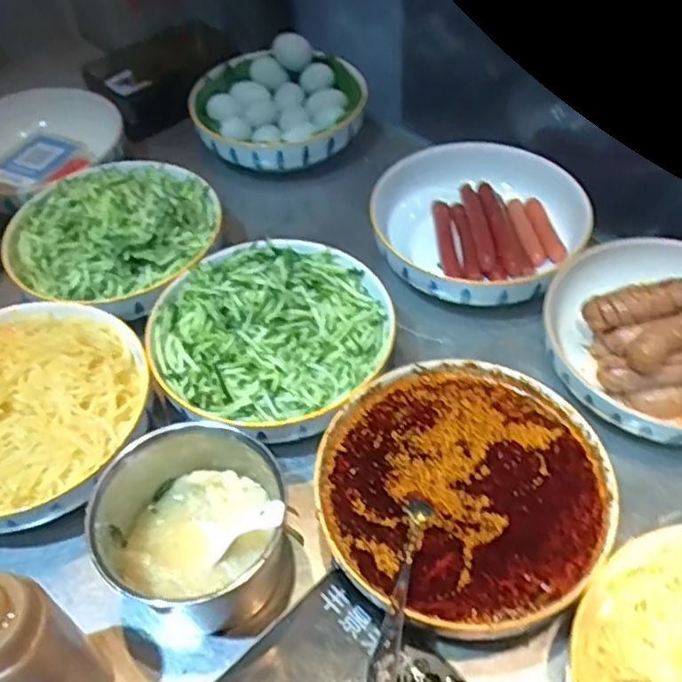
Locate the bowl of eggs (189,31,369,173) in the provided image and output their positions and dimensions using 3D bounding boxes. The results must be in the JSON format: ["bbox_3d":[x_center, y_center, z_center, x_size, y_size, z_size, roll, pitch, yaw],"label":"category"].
[{"bbox_3d":[-0.083,-0.310,0.933,0.216,0.076,0.235,0,51,0],"label":"bowl of eggs"}]

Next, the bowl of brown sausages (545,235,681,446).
[{"bbox_3d":[0.301,0.000,0.642,0.214,0.078,0.211,0,51,0],"label":"bowl of brown sausages"}]

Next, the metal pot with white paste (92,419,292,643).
[{"bbox_3d":[-0.110,0.144,0.539,0.137,0.103,0.136,0,51,0],"label":"metal pot with white paste"}]

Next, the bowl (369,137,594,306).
[{"bbox_3d":[0.145,-0.116,0.767,0.217,0.063,0.207,0,51,0],"label":"bowl"}]

